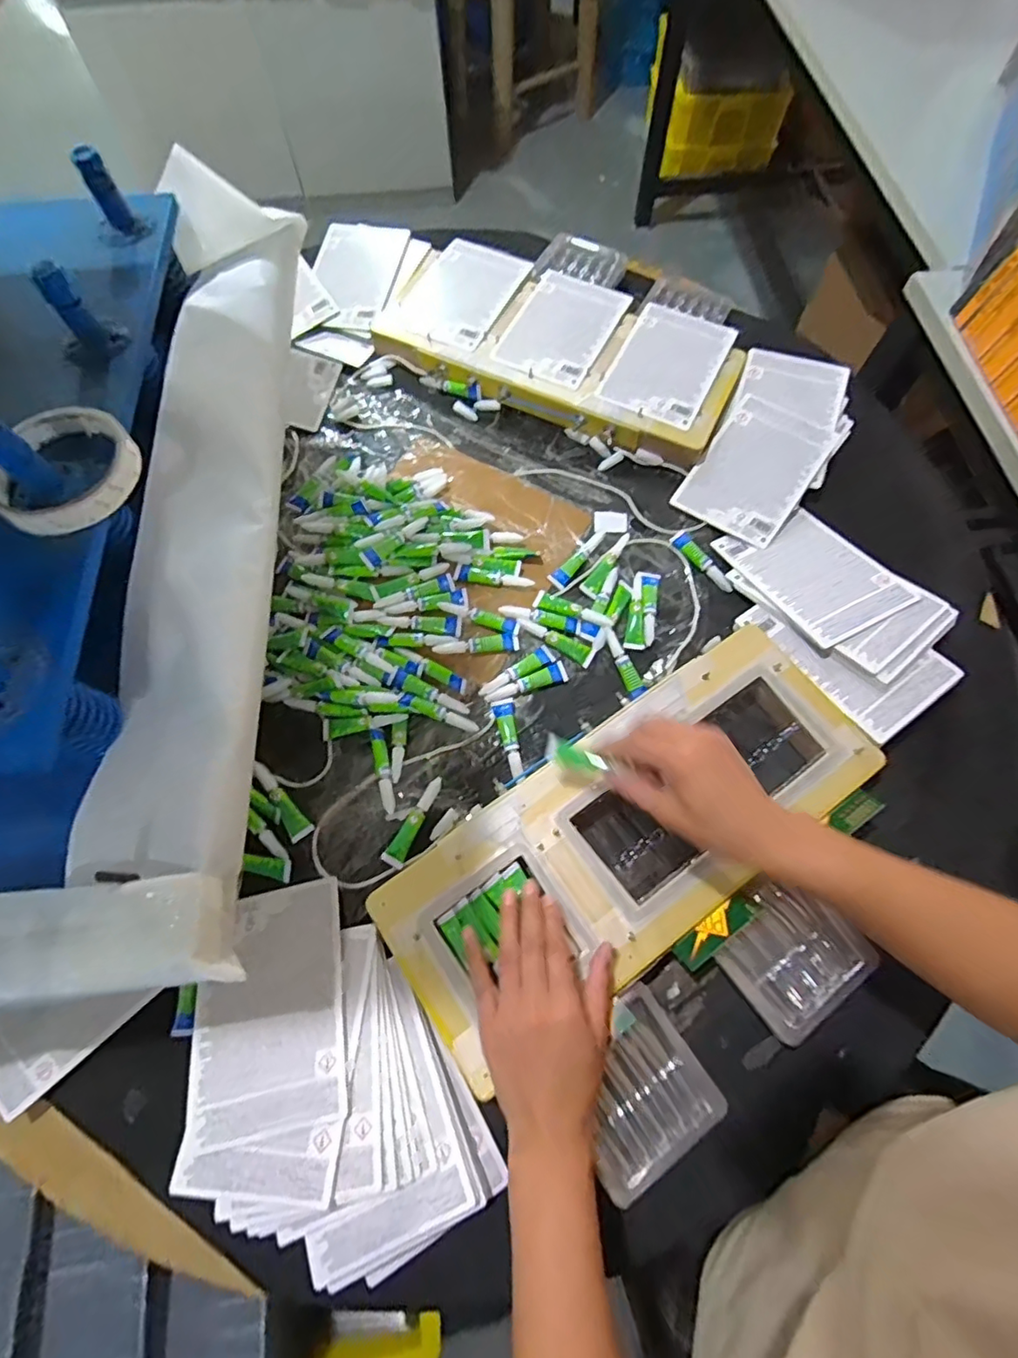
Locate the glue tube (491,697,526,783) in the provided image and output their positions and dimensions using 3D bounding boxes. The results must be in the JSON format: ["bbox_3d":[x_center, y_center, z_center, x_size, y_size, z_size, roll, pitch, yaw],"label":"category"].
[{"bbox_3d":[0.001,0.057,0.545,0.021,0.009,0.078,-11,68,-4],"label":"glue tube"}]

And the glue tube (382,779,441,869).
[{"bbox_3d":[-0.083,0.125,0.516,0.018,0.010,0.084,26,70,11],"label":"glue tube"}]

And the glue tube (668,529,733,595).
[{"bbox_3d":[0.204,-0.126,0.613,0.020,0.009,0.086,-34,71,-13],"label":"glue tube"}]

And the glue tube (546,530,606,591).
[{"bbox_3d":[0.077,-0.130,0.616,0.021,0.007,0.086,42,74,16],"label":"glue tube"}]

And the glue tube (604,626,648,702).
[{"bbox_3d":[0.111,-0.016,0.571,0.018,0.018,0.071,-25,69,-9],"label":"glue tube"}]

